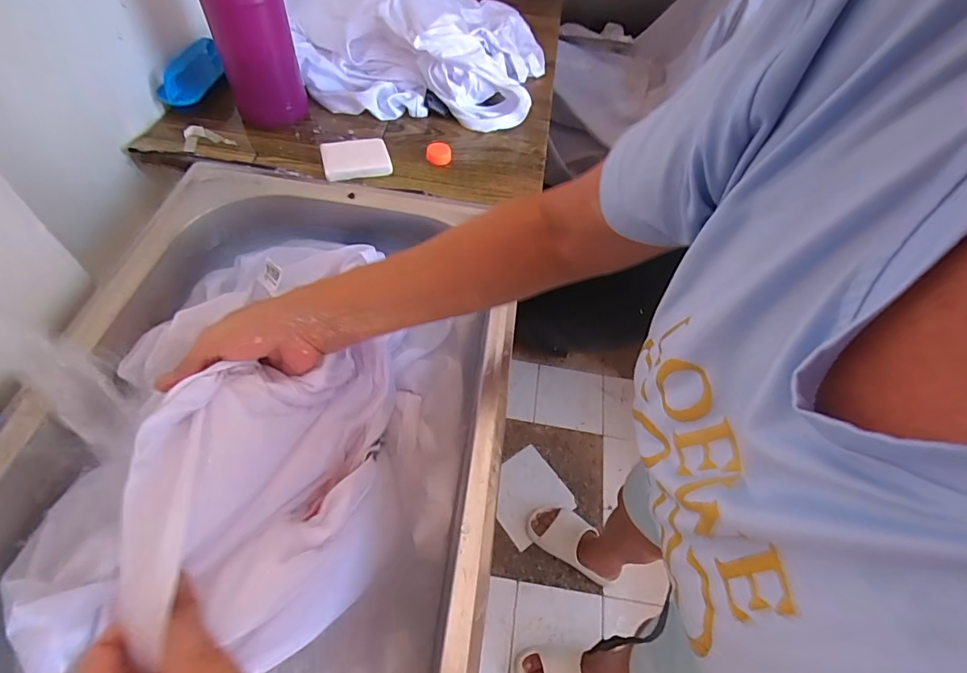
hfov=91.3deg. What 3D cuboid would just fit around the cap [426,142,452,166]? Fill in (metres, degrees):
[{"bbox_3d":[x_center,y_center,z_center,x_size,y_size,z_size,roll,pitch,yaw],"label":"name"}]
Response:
[{"bbox_3d":[-0.059,-0.242,0.620,0.033,0.015,0.034,-3,56,-9],"label":"cap"}]

